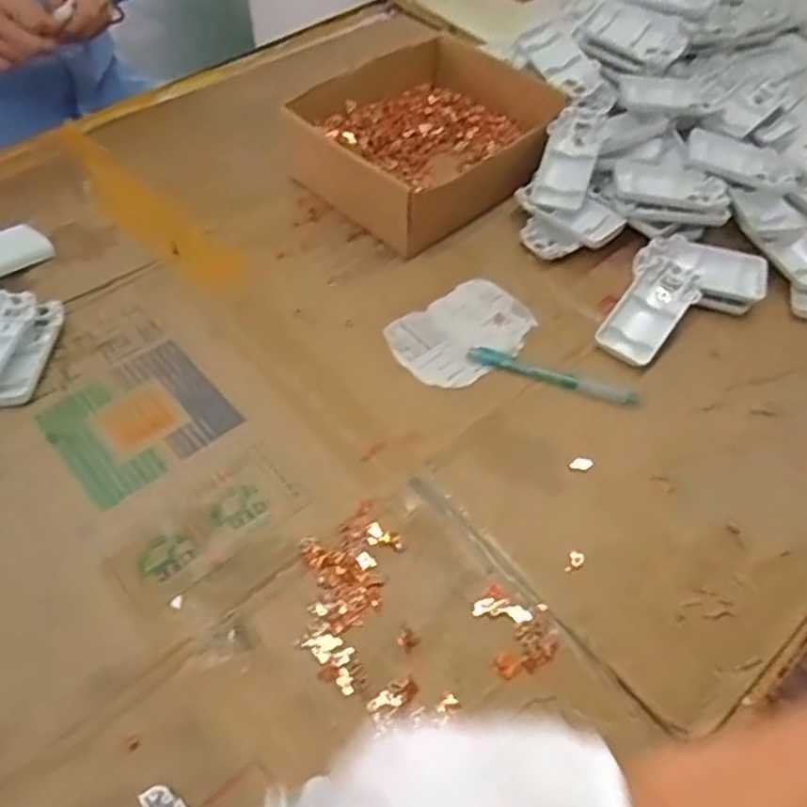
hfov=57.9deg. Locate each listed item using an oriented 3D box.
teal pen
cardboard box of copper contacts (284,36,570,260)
[{"bbox_3d":[0.113,-0.022,0.558,0.131,0.007,0.017,18,56,11],"label":"teal pen"},{"bbox_3d":[0.022,-0.251,0.686,0.222,0.067,0.187,-34,62,-23],"label":"cardboard box of copper contacts"}]

